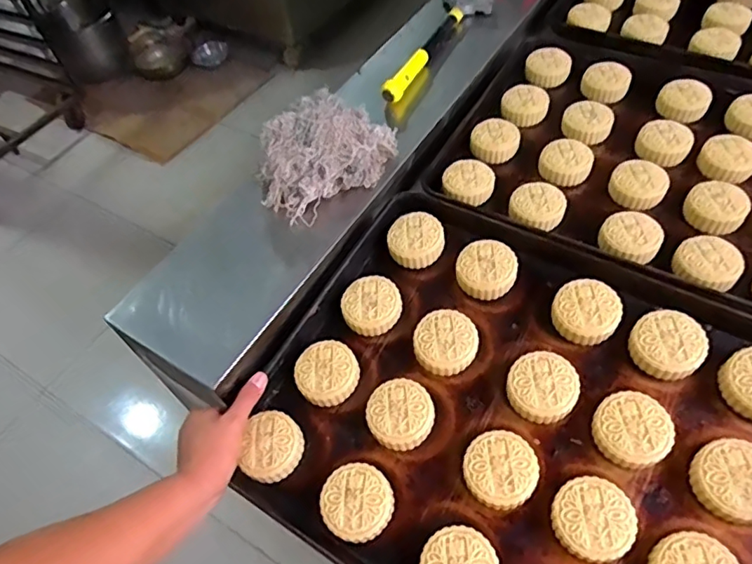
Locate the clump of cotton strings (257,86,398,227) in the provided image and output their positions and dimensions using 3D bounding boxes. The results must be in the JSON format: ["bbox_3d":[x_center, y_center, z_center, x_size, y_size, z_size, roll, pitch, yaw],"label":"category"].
[{"bbox_3d":[-0.074,-0.173,0.729,0.166,0.062,0.202,28,60,26],"label":"clump of cotton strings"}]

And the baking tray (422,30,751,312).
[{"bbox_3d":[0.402,-0.153,0.711,0.606,0.047,0.423,21,57,22],"label":"baking tray"}]

